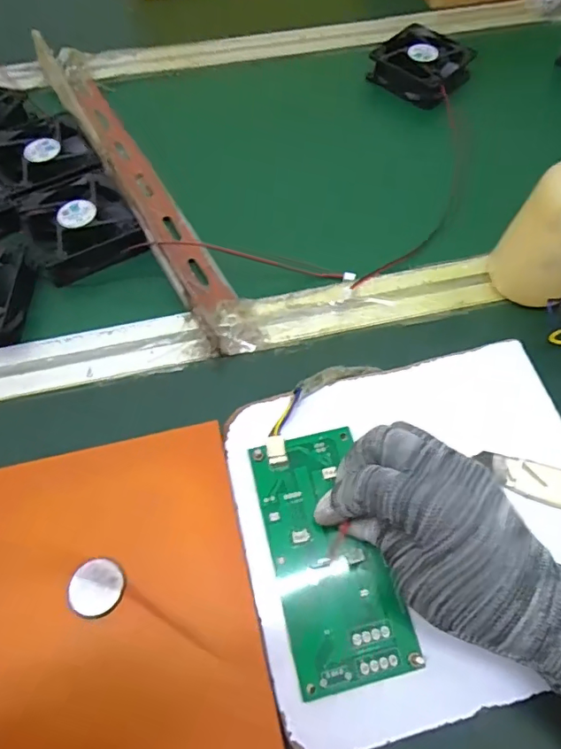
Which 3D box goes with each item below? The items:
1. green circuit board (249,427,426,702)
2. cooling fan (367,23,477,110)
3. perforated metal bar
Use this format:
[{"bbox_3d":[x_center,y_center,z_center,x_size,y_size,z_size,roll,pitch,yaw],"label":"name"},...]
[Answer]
[{"bbox_3d":[0.026,0.097,0.282,0.064,0.008,0.133,-16,65,-6],"label":"green circuit board"},{"bbox_3d":[0.144,-0.313,0.508,0.080,0.026,0.085,39,70,20],"label":"cooling fan"},{"bbox_3d":[-0.127,-0.174,0.428,0.040,0.047,0.381,-28,64,-12],"label":"perforated metal bar"}]

